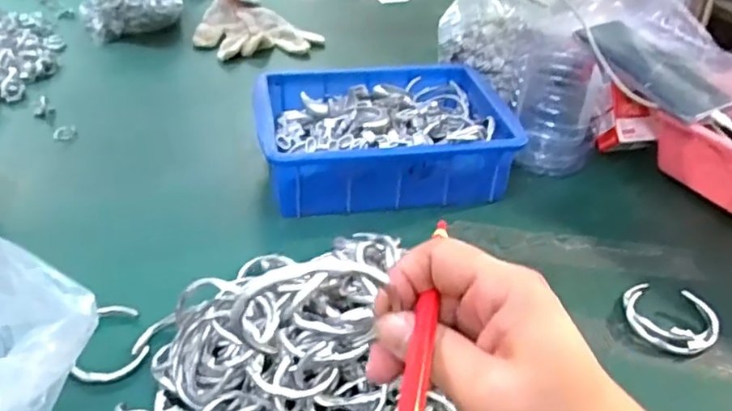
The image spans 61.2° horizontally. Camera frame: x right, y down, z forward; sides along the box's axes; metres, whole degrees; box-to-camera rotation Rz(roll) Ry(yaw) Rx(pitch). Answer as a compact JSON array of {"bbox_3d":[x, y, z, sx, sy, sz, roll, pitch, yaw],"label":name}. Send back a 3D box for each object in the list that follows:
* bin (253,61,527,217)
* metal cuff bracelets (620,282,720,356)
[{"bbox_3d":[0.014,-0.075,0.630,0.236,0.078,0.172,-2,37,-9],"label":"bin"},{"bbox_3d":[0.236,0.089,0.479,0.066,0.017,0.060,14,37,13],"label":"metal cuff bracelets"}]

